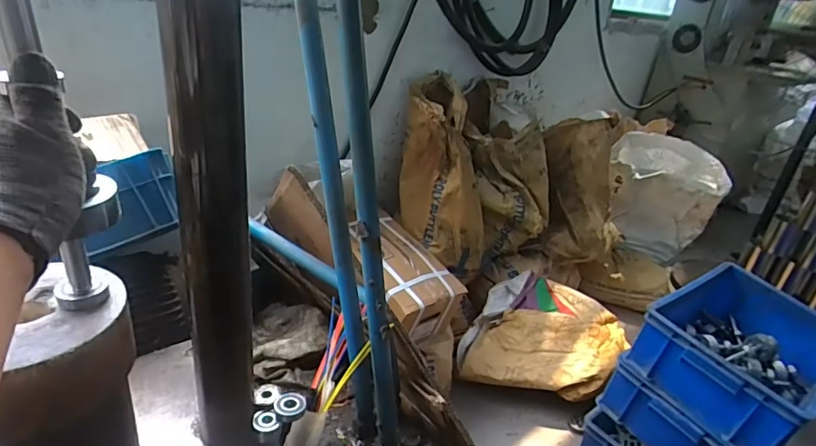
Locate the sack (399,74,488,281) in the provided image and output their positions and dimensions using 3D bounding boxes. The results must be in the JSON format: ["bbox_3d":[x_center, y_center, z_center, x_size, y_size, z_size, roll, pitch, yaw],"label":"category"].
[{"bbox_3d":[0.106,-0.123,1.389,0.231,0.579,0.157,-13,8,-35],"label":"sack"}]

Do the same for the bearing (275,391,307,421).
[{"bbox_3d":[-0.150,0.233,0.621,0.038,0.009,0.039,6,26,-3],"label":"bearing"}]

